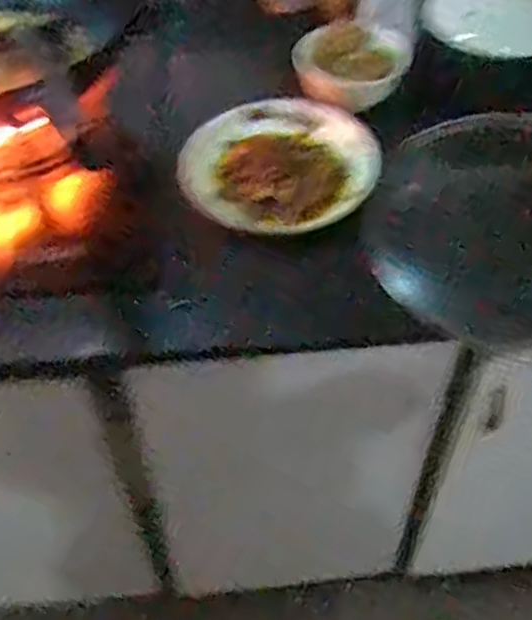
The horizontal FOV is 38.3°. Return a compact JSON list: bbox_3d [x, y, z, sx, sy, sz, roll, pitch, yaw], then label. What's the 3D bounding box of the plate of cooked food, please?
[{"bbox_3d":[0.013,-0.156,0.822,0.198,0.039,0.192,-11,52,-8],"label":"plate of cooked food"}]

